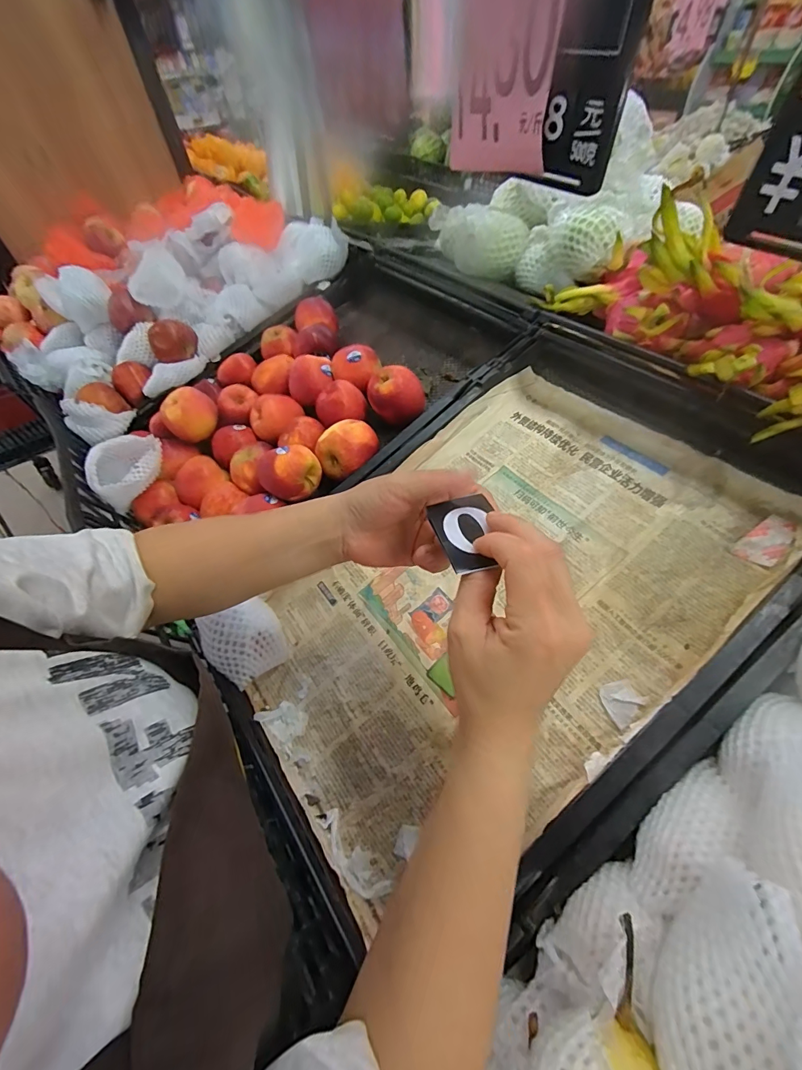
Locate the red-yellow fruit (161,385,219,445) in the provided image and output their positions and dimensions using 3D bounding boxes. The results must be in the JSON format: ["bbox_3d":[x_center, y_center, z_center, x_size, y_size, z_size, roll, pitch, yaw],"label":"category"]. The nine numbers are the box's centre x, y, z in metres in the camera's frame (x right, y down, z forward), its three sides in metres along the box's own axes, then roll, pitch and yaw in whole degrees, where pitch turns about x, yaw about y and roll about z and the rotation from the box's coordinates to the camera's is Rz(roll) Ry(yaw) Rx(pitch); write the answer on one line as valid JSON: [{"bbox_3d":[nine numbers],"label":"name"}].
[{"bbox_3d":[-0.313,-0.179,0.619,0.075,0.057,0.061,-31,55,-19],"label":"red-yellow fruit"}]

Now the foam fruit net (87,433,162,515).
[{"bbox_3d":[-0.363,-0.091,0.566,0.067,0.069,0.095,-10,51,-3],"label":"foam fruit net"}]

